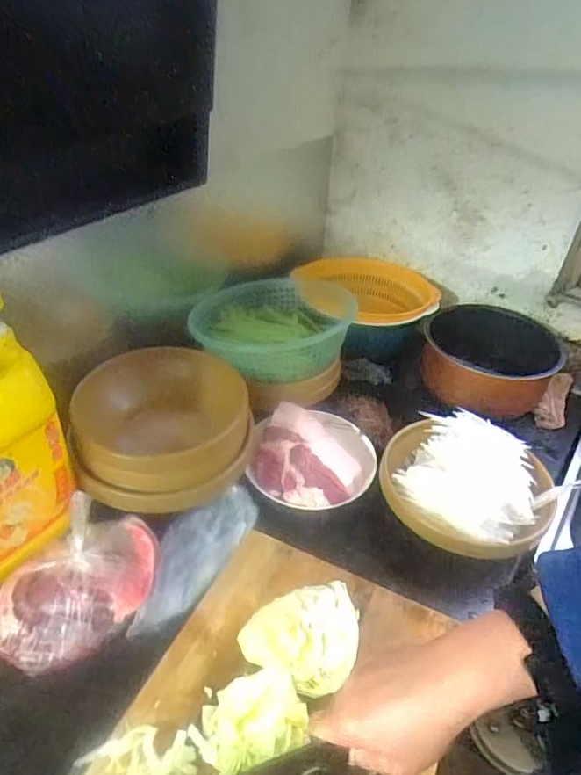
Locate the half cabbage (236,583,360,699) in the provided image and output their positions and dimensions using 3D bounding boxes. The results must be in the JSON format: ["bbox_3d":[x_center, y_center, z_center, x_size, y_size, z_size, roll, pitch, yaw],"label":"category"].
[{"bbox_3d":[0.013,0.255,0.545,0.108,0.065,0.098,15,39,13],"label":"half cabbage"}]

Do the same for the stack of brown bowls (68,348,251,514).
[{"bbox_3d":[-0.162,0.054,0.720,0.200,0.138,0.257,10,39,6],"label":"stack of brown bowls"}]

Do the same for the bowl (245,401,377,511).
[{"bbox_3d":[0.031,0.097,0.767,0.179,0.052,0.181,3,38,-2],"label":"bowl"}]

